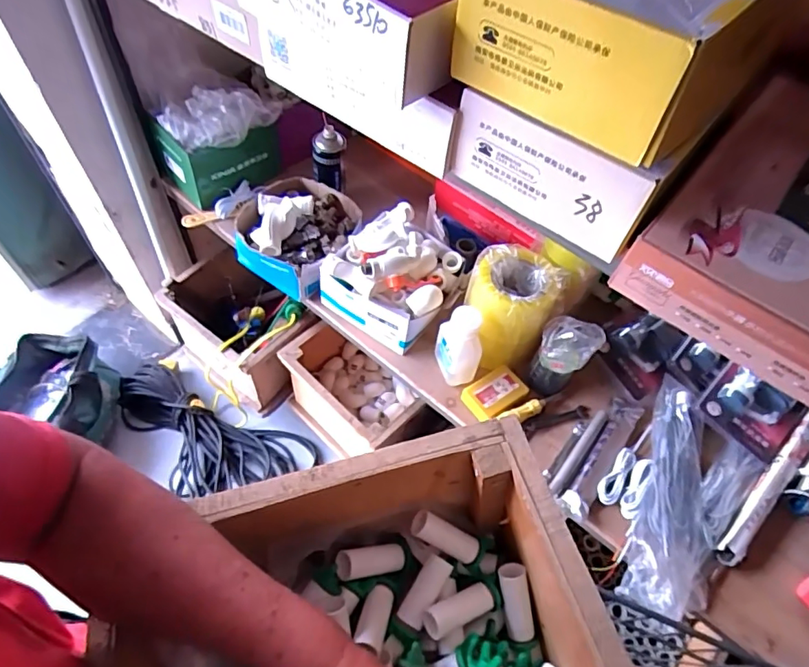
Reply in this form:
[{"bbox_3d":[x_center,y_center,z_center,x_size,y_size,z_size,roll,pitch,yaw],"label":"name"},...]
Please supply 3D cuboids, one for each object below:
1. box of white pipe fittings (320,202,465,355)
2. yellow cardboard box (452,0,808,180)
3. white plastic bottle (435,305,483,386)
[{"bbox_3d":[-0.008,-0.107,0.926,0.206,0.126,0.206,33,60,17],"label":"box of white pipe fittings"},{"bbox_3d":[0.174,-0.244,0.408,0.177,0.086,0.218,37,61,20],"label":"yellow cardboard box"},{"bbox_3d":[0.087,0.021,0.854,0.048,0.148,0.074,-16,58,-14],"label":"white plastic bottle"}]

